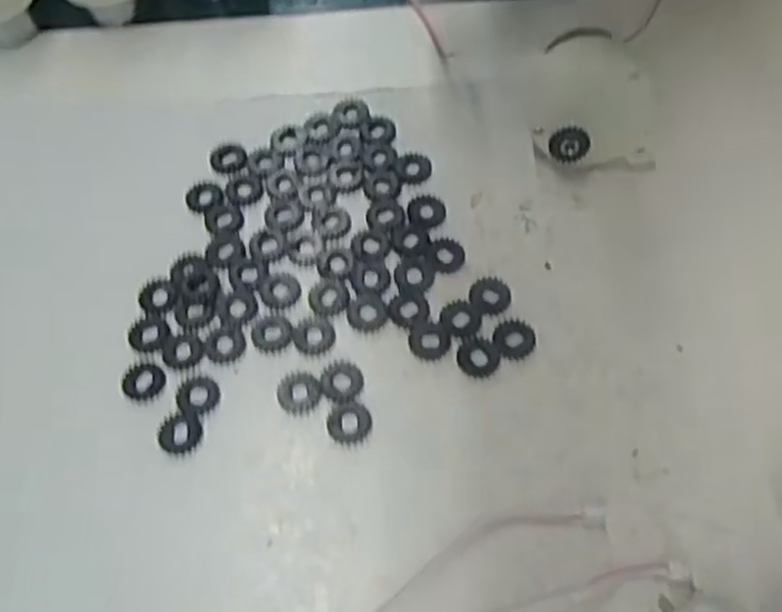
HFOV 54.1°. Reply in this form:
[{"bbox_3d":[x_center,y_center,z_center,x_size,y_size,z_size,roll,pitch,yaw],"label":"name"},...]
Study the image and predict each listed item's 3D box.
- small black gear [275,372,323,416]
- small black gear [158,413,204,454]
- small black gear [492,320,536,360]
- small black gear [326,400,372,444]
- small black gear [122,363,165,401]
[{"bbox_3d":[-0.023,0.021,0.187,0.011,0.004,0.011,0,67,-1],"label":"small black gear"},{"bbox_3d":[-0.051,0.030,0.184,0.010,0.004,0.010,-1,62,2],"label":"small black gear"},{"bbox_3d":[0.031,0.008,0.192,0.010,0.004,0.011,-1,62,2],"label":"small black gear"},{"bbox_3d":[-0.010,0.027,0.184,0.010,0.004,0.010,-1,62,2],"label":"small black gear"},{"bbox_3d":[-0.062,0.019,0.191,0.010,0.004,0.010,-1,62,2],"label":"small black gear"}]

